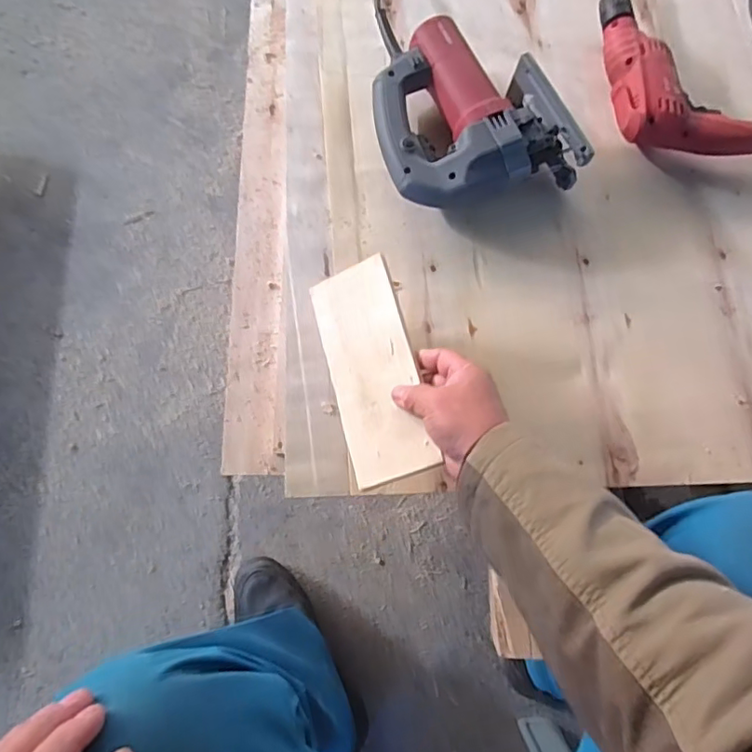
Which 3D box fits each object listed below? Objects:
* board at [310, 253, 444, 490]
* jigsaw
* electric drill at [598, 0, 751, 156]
[{"bbox_3d":[-0.005,-0.009,0.555,0.089,0.005,0.224,-23,67,17],"label":"board"},{"bbox_3d":[0.105,-0.316,0.680,0.216,0.073,0.235,-16,77,-8],"label":"jigsaw"},{"bbox_3d":[0.423,-0.427,0.730,0.252,0.064,0.321,-4,76,-5],"label":"electric drill"}]

